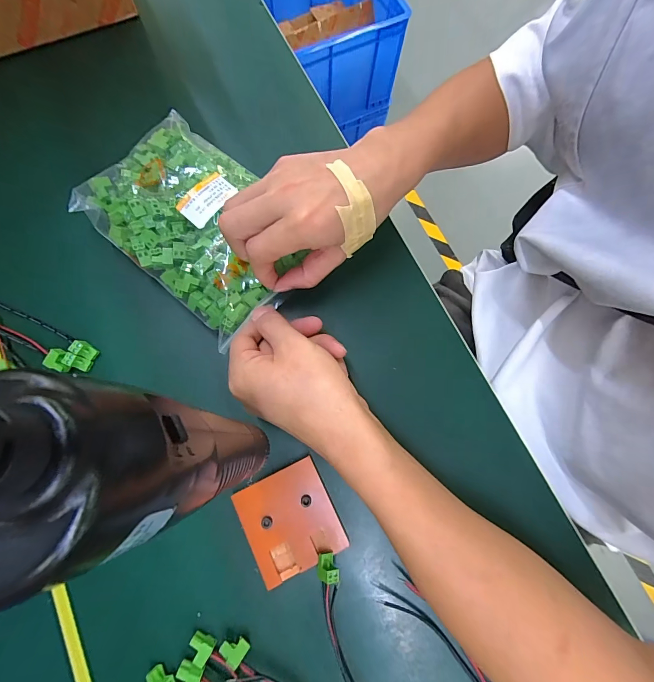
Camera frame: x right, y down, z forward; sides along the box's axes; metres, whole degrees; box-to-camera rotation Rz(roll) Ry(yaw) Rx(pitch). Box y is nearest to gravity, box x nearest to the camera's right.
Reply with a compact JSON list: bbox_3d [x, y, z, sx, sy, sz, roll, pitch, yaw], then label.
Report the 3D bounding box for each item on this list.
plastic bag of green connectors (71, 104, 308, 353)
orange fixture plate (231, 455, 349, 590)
[{"bbox_3d":[-0.122,-0.111,0.316,0.213,0.033,0.135,44,78,9],"label":"plastic bag of green connectors"},{"bbox_3d":[-0.030,0.144,0.285,0.070,0.014,0.074,-25,78,-6],"label":"orange fixture plate"}]

